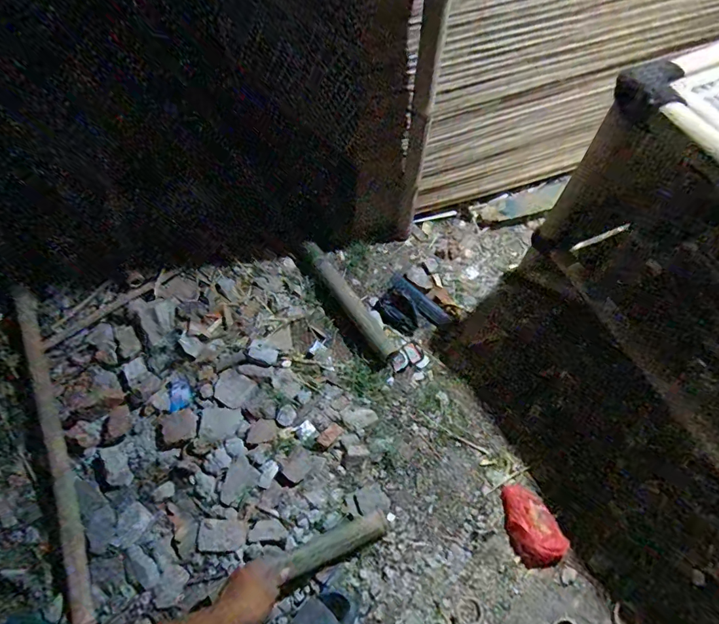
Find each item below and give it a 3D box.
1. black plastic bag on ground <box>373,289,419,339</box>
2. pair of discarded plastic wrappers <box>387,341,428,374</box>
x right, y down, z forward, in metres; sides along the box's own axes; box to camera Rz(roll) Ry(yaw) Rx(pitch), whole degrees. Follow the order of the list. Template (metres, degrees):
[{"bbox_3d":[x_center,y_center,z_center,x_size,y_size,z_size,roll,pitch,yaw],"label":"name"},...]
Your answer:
[{"bbox_3d":[0.165,0.001,1.757,0.201,0.035,0.163,35,67,18],"label":"black plastic bag on ground"},{"bbox_3d":[0.178,0.169,1.572,0.142,0.031,0.114,-32,63,-15],"label":"pair of discarded plastic wrappers"}]

